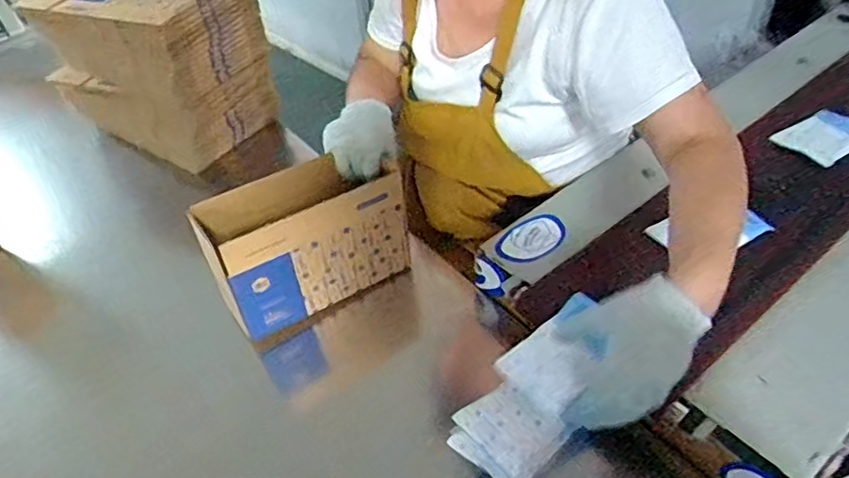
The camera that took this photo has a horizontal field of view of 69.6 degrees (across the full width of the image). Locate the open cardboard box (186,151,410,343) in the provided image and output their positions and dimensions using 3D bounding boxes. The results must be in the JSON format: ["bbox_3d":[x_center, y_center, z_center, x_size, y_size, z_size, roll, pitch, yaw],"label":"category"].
[{"bbox_3d":[-0.152,-0.005,0.801,0.248,0.174,0.108,-29,49,-20],"label":"open cardboard box"}]

